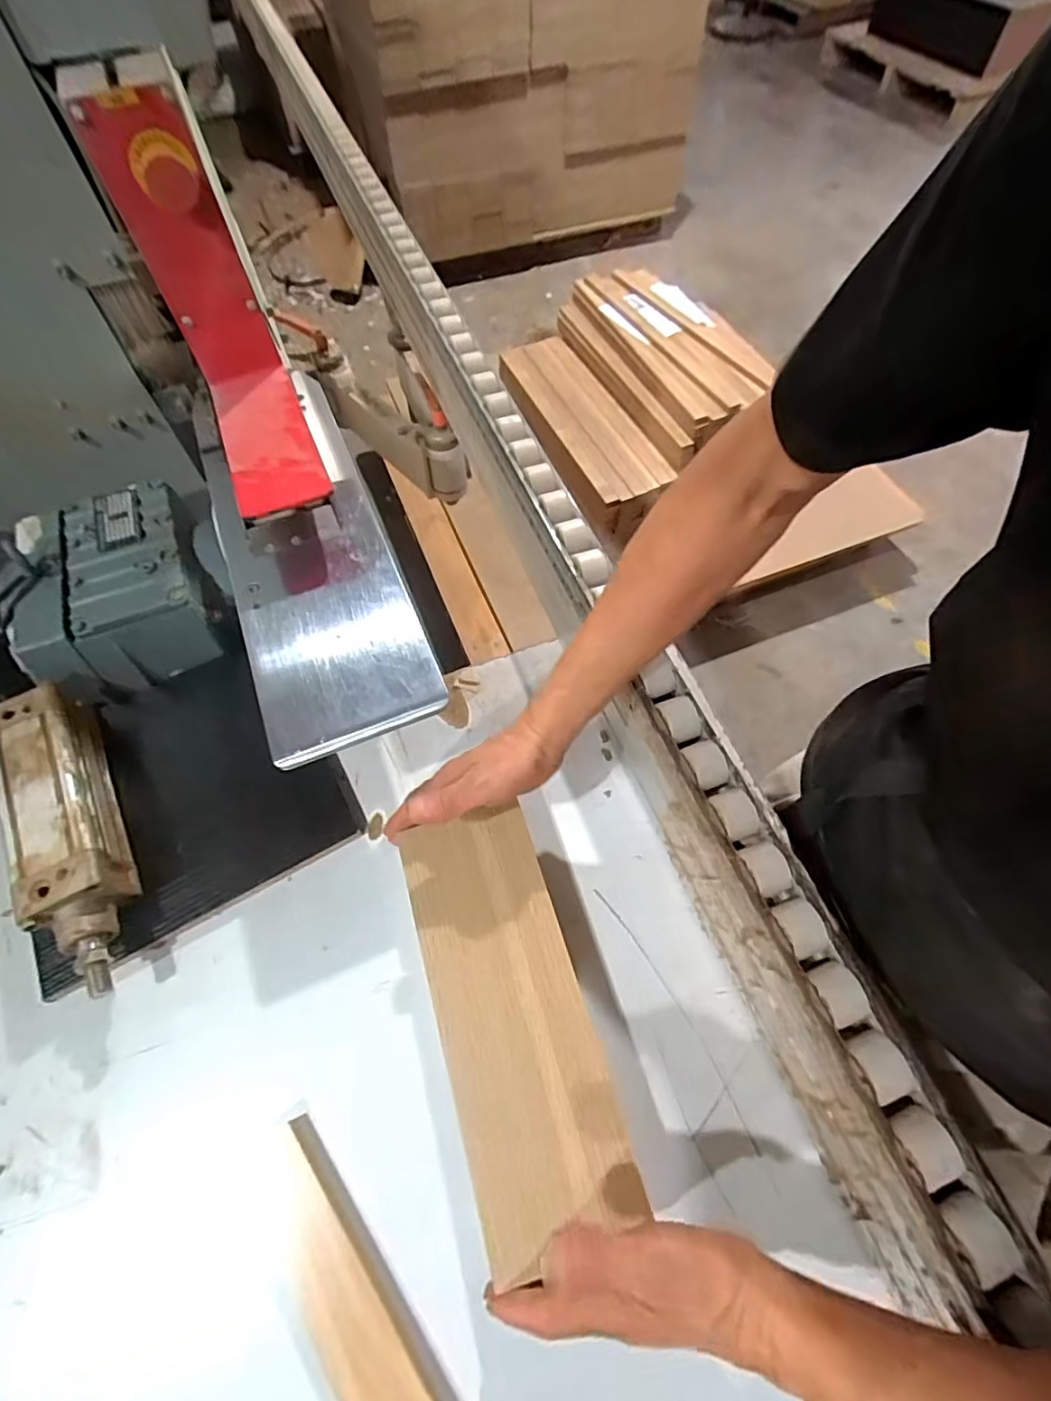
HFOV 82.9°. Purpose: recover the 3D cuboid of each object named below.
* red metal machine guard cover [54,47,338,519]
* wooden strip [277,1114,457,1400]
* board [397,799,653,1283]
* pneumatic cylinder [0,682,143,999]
[{"bbox_3d":[-0.269,-0.338,0.514,0.087,0.222,0.351,-23,63,-12],"label":"red metal machine guard cover"},{"bbox_3d":[-0.093,0.420,0.369,0.058,0.028,0.283,-36,66,-18],"label":"wooden strip"},{"bbox_3d":[-0.013,0.220,0.436,0.106,0.008,0.278,-15,62,-8],"label":"board"},{"bbox_3d":[-0.386,0.112,0.508,0.069,0.081,0.278,-28,64,-14],"label":"pneumatic cylinder"}]

